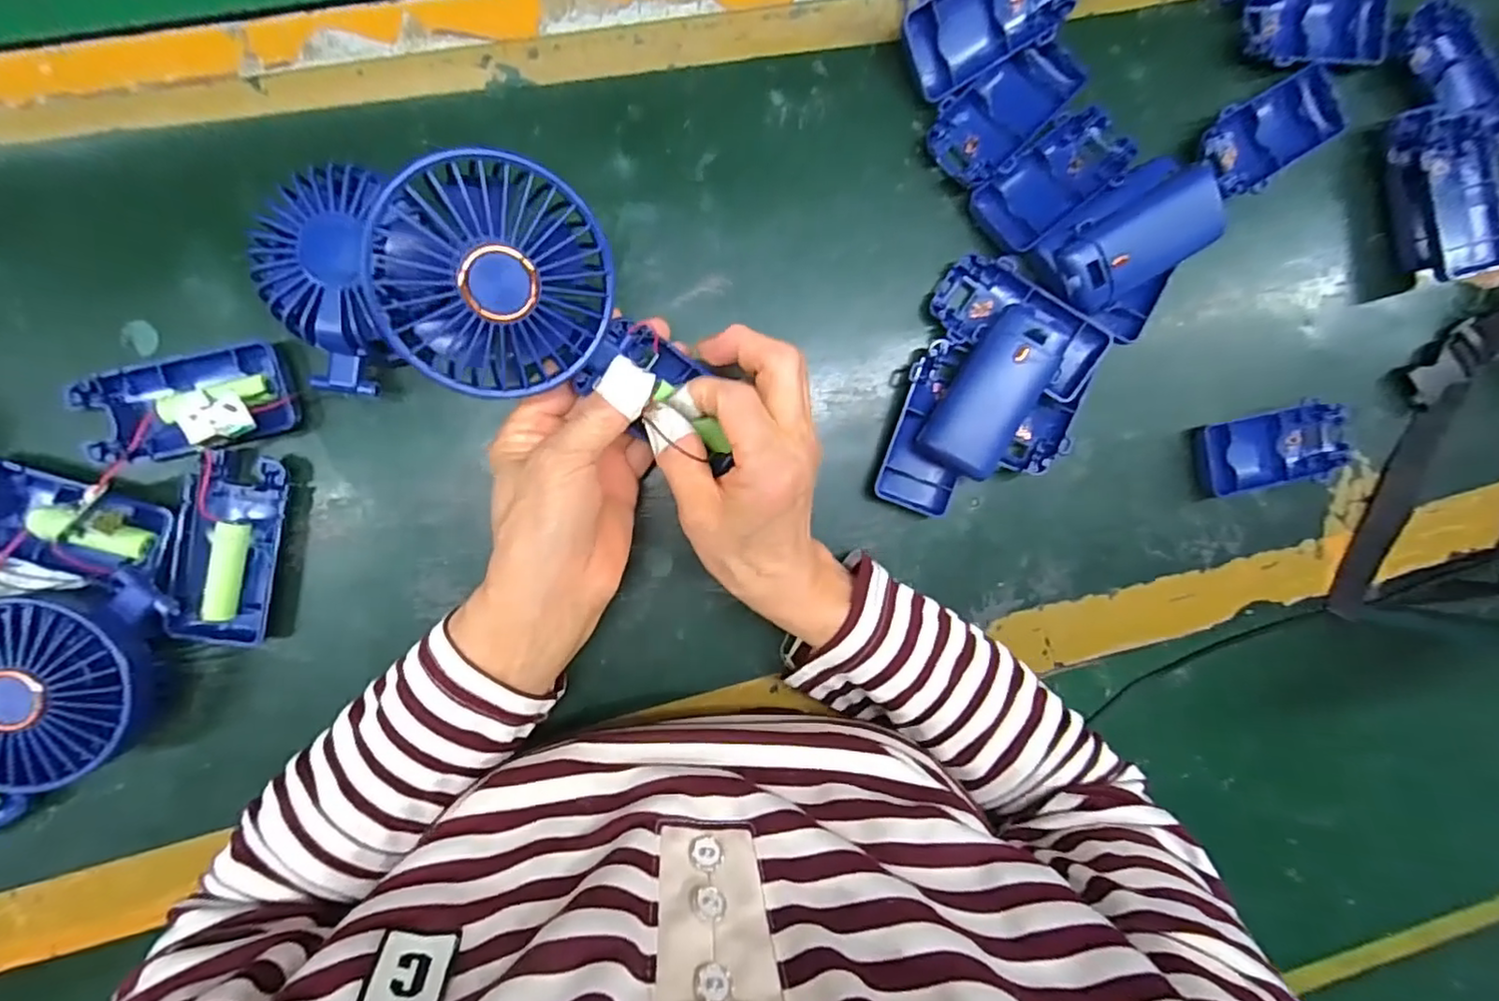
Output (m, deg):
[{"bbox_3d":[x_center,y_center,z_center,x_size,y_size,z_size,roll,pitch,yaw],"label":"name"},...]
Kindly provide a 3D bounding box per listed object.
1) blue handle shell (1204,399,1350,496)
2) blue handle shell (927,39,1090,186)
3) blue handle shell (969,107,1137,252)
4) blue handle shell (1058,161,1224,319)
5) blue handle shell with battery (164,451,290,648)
[{"bbox_3d":[0.317,-0.032,0.388,0.086,0.016,0.047,-9,95,-7],"label":"blue handle shell"},{"bbox_3d":[0.141,-0.216,0.353,0.091,0.017,0.044,-43,98,-3],"label":"blue handle shell"},{"bbox_3d":[0.170,-0.179,0.357,0.092,0.019,0.043,-36,97,-4],"label":"blue handle shell"},{"bbox_3d":[0.211,-0.141,0.349,0.088,0.028,0.044,-32,97,-4],"label":"blue handle shell"},{"bbox_3d":[-0.255,0.025,0.315,0.043,0.023,0.093,8,93,-8],"label":"blue handle shell with battery"}]

